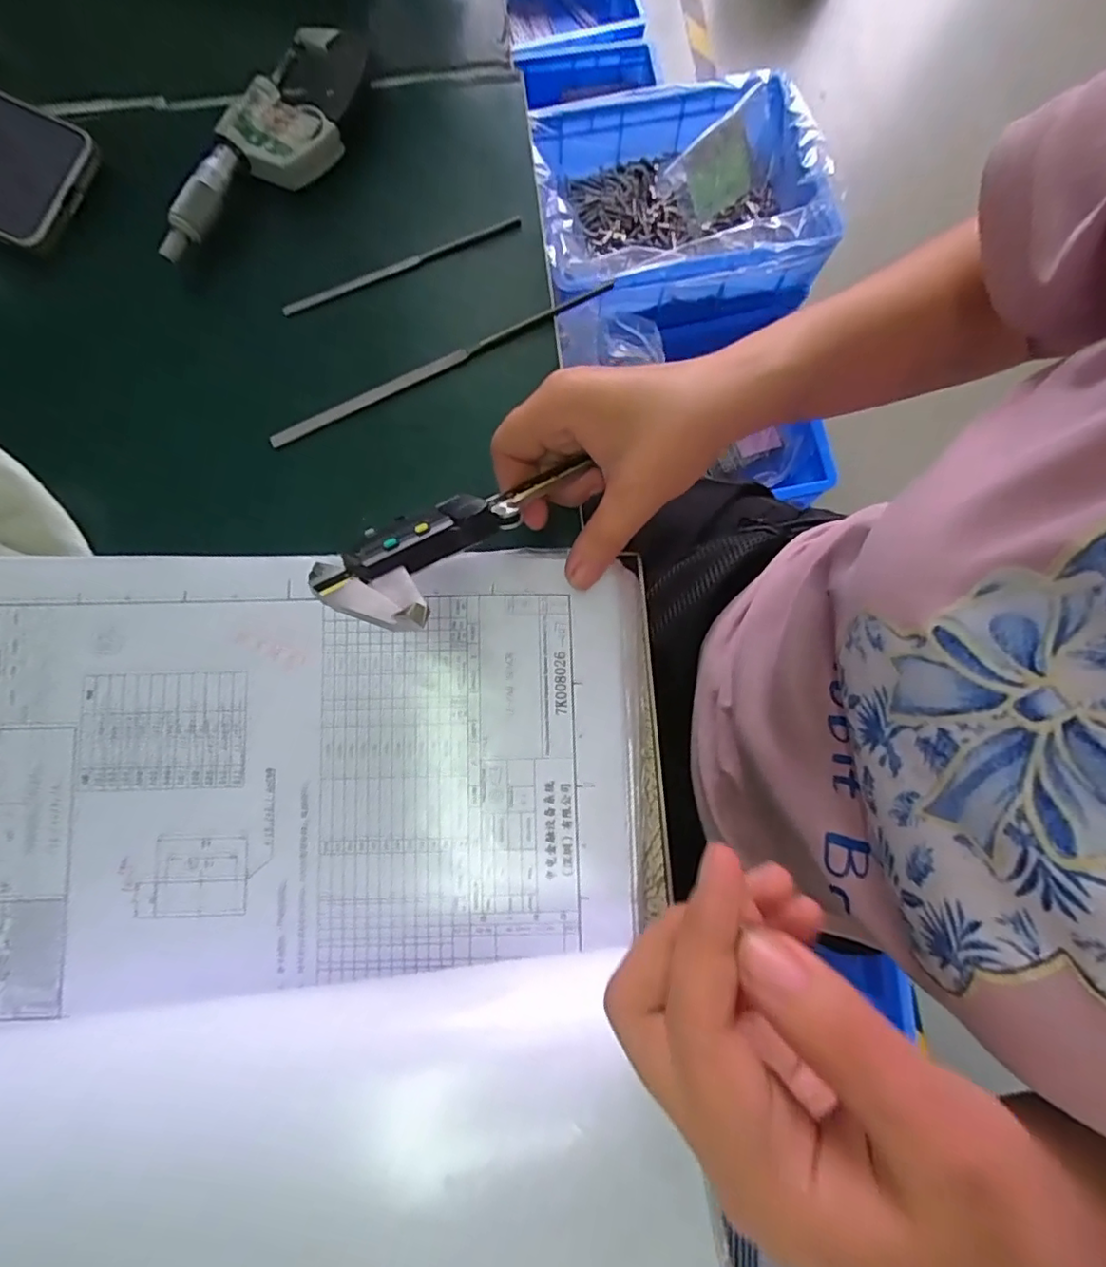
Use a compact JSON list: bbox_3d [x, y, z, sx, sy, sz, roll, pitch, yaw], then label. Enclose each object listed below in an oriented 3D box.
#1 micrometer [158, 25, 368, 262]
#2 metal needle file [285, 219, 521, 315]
[{"bbox_3d":[-0.150,-0.262,0.327,0.053,0.034,0.154,25,81,4],"label":"micrometer"},{"bbox_3d":[-0.081,-0.201,0.321,0.135,0.006,0.005,-22,80,-4],"label":"metal needle file"}]

